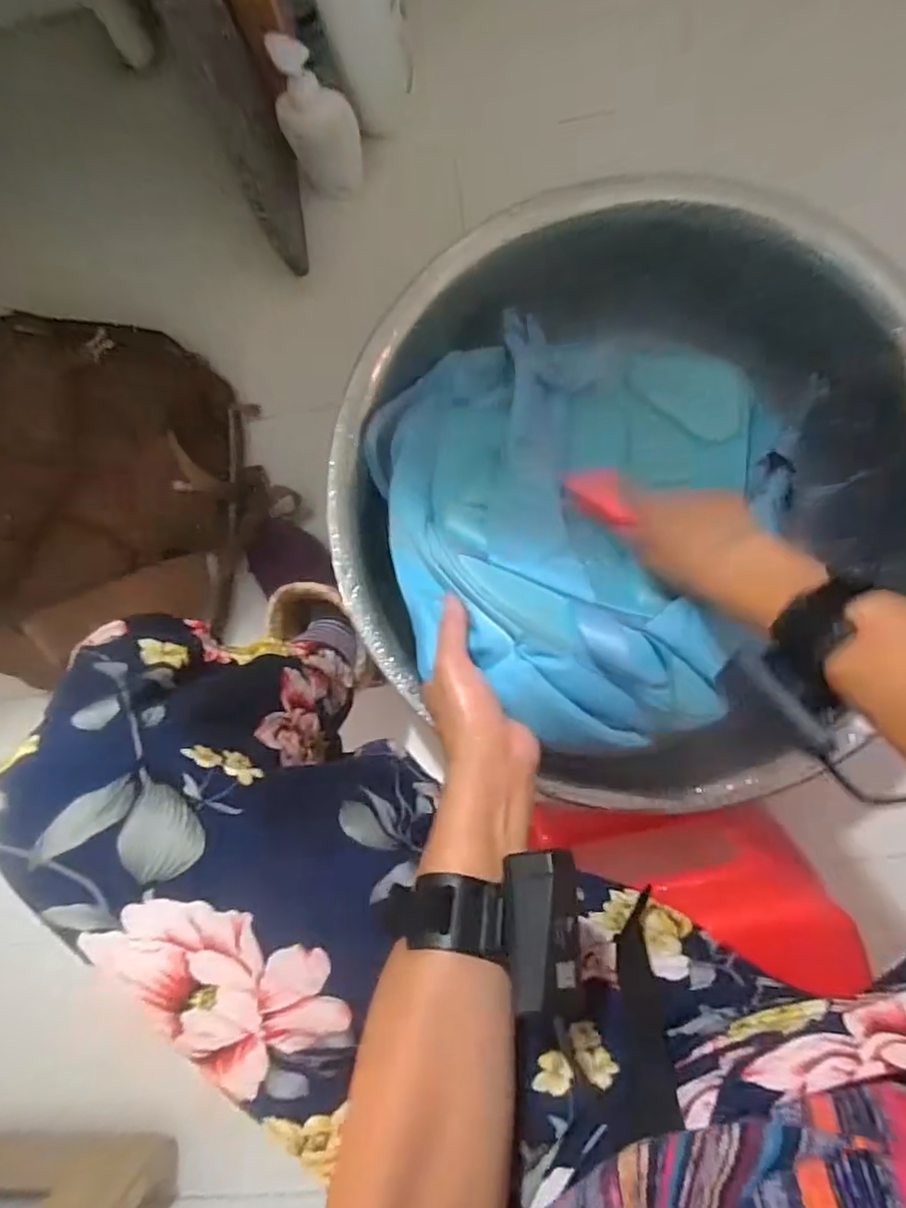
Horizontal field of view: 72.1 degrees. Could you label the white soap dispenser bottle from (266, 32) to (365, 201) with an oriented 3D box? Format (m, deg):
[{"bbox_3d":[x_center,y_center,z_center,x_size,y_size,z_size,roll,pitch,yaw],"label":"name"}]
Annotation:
[{"bbox_3d":[-0.146,-0.514,0.674,0.081,0.166,0.058,-4,86,5],"label":"white soap dispenser bottle"}]

